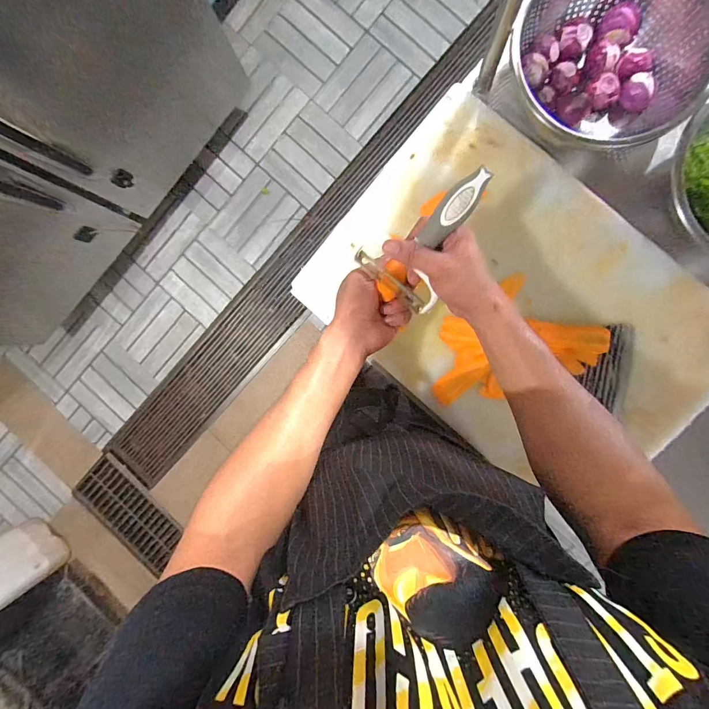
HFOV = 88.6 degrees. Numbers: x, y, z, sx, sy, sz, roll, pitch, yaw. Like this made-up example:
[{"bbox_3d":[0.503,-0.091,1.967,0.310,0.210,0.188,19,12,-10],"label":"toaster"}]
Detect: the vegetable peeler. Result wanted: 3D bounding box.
[{"bbox_3d":[0.082,-0.131,0.398,0.103,0.023,0.157,38,121,0],"label":"vegetable peeler"}]

